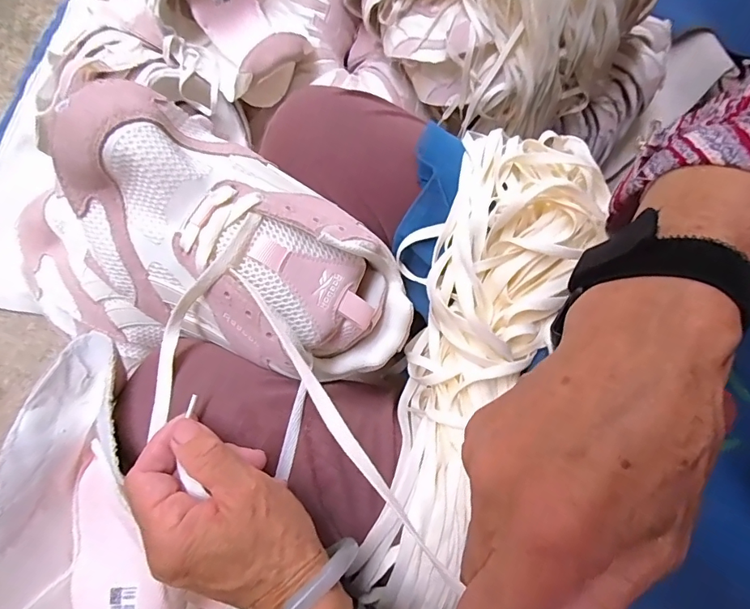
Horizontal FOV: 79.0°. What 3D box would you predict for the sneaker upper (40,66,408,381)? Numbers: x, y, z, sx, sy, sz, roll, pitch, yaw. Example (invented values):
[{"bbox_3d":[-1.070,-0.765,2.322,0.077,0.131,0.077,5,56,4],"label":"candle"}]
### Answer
[{"bbox_3d":[-0.083,-0.032,0.290,0.242,0.090,0.130,29,70,-15],"label":"sneaker upper"}]

